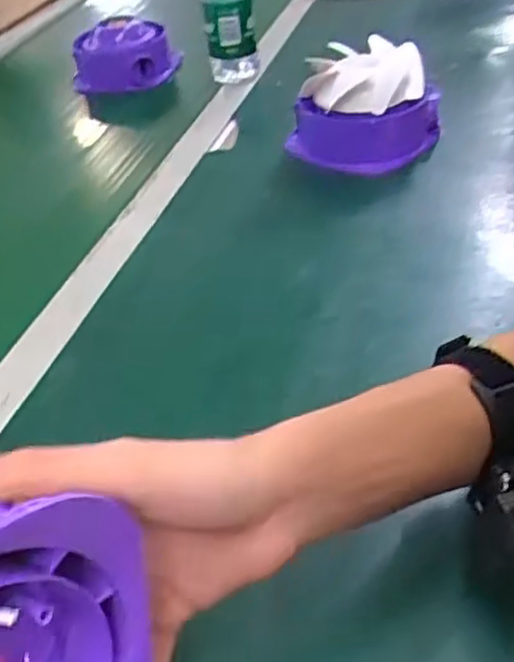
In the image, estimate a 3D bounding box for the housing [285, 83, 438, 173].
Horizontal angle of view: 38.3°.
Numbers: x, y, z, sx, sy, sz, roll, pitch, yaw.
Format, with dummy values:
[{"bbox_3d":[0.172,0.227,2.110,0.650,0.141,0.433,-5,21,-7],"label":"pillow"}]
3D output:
[{"bbox_3d":[0.102,-0.214,0.724,0.139,0.095,0.110,8,42,19],"label":"housing"}]

